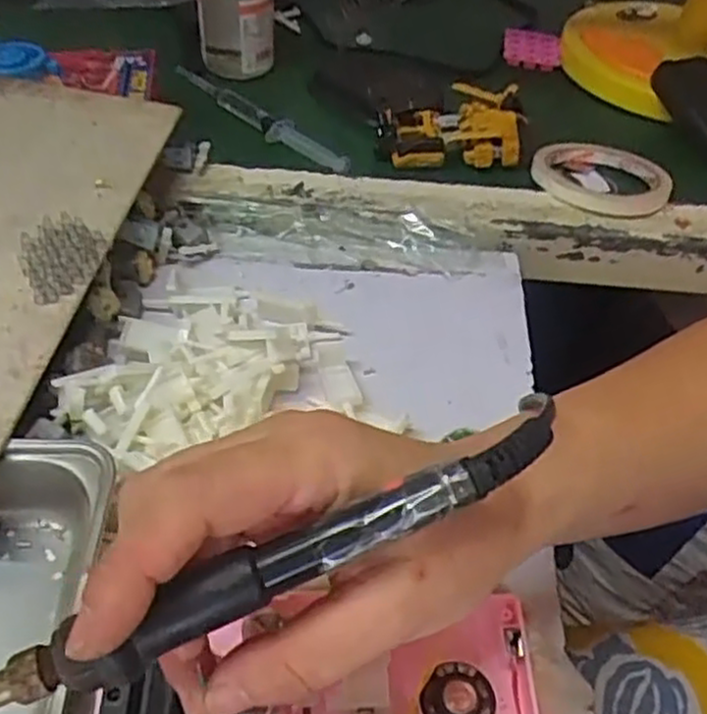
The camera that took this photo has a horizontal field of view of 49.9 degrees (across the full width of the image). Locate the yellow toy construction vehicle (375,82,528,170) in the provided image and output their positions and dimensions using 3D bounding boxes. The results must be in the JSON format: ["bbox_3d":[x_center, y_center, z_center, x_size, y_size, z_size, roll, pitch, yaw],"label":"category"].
[{"bbox_3d":[0.073,-0.178,0.580,0.109,0.034,0.072,2,48,-3],"label":"yellow toy construction vehicle"}]

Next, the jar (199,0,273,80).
[{"bbox_3d":[-0.098,-0.298,0.632,0.059,0.096,0.064,-4,48,-8],"label":"jar"}]

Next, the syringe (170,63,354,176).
[{"bbox_3d":[-0.070,-0.191,0.597,0.024,0.010,0.190,-34,58,-30],"label":"syringe"}]

